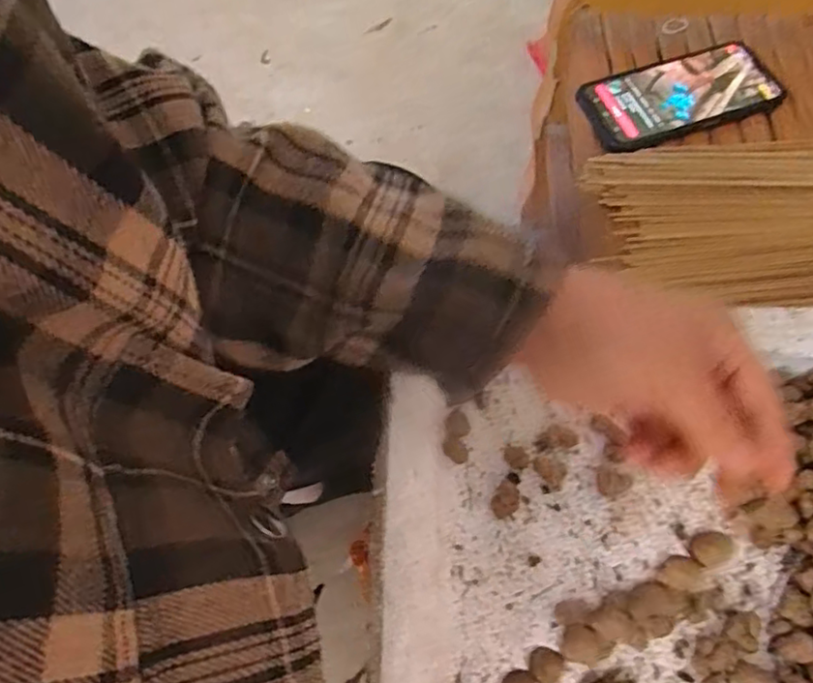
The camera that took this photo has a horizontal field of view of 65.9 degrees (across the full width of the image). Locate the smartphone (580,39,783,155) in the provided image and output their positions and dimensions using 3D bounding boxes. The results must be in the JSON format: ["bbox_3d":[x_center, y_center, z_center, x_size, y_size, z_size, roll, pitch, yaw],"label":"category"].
[{"bbox_3d":[0.234,-0.210,0.534,0.158,0.016,0.076,-17,62,-9],"label":"smartphone"}]

